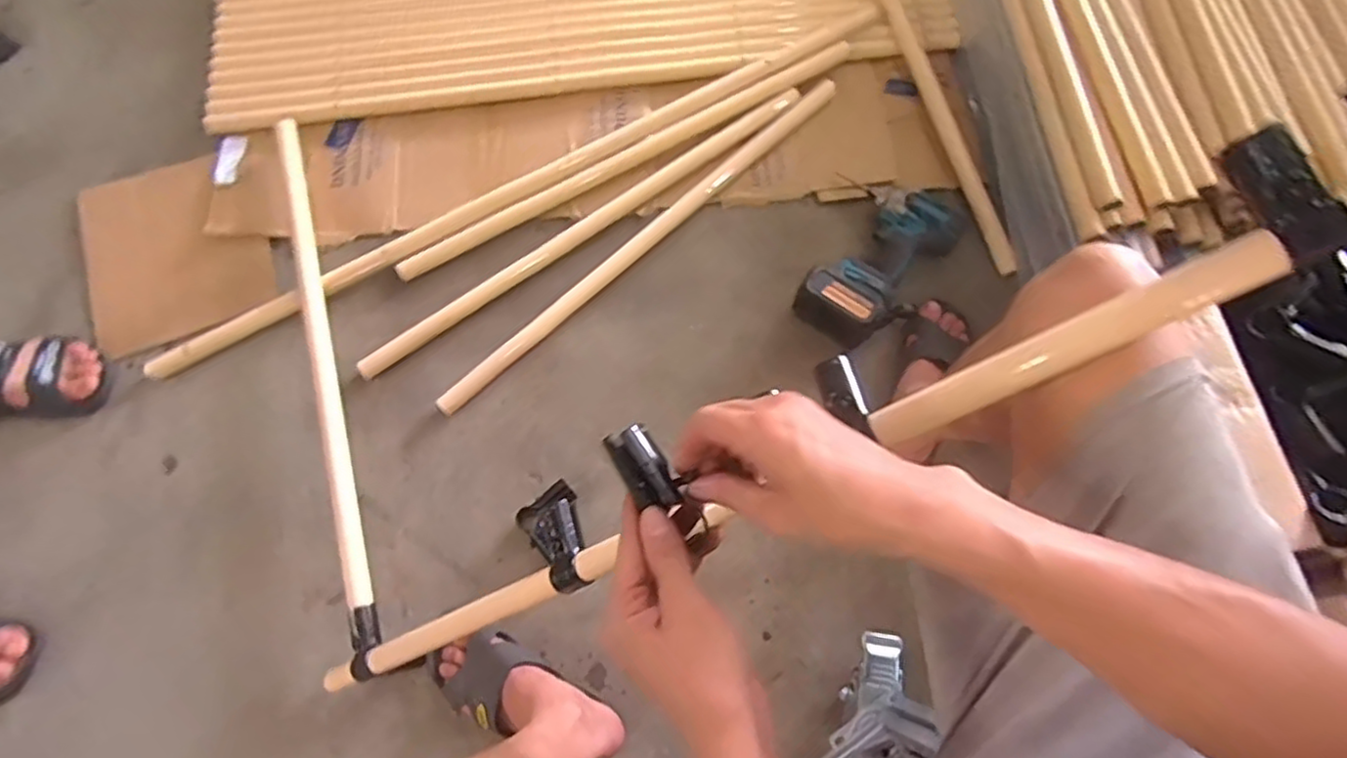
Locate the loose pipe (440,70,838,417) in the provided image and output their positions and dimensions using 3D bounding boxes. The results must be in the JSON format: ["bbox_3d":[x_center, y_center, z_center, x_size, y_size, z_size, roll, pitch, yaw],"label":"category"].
[{"bbox_3d":[-0.037,-0.208,1.032,0.755,0.027,0.032,-42,76,-10],"label":"loose pipe"}]

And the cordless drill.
[{"bbox_3d":[0.284,-0.181,0.988,0.171,0.076,0.265,35,75,11],"label":"cordless drill"}]

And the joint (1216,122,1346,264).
[{"bbox_3d":[0.341,-0.102,0.387,0.030,0.025,0.077,-34,74,-11],"label":"joint"}]

